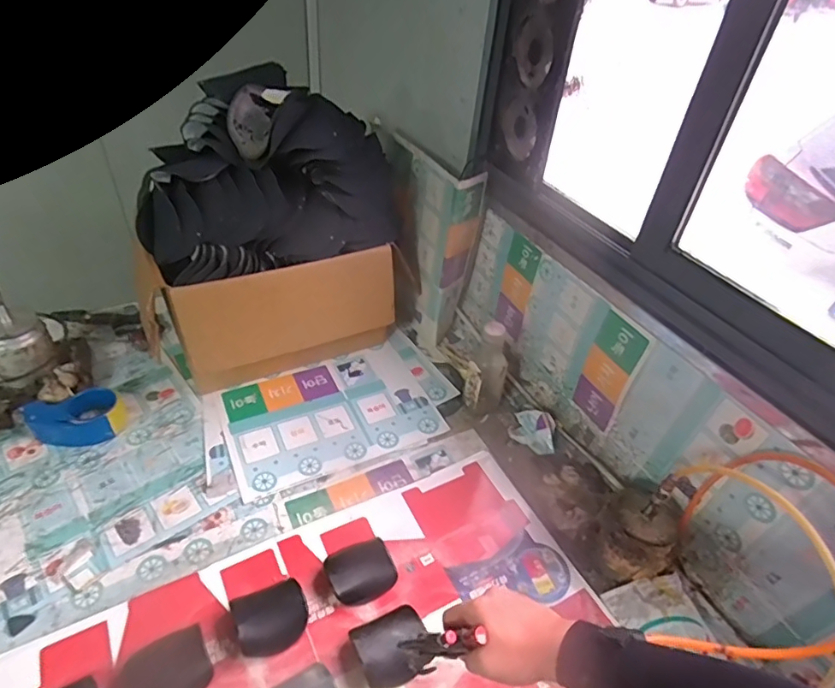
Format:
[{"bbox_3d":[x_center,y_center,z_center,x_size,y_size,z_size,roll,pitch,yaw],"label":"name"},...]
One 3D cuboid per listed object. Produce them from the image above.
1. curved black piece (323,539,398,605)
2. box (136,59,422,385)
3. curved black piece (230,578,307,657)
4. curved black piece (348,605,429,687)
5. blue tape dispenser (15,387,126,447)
[{"bbox_3d":[-0.082,0.327,0.759,0.092,0.040,0.079,-15,43,-22],"label":"curved black piece"},{"bbox_3d":[-0.259,-0.190,1.000,0.495,0.473,0.259,-18,47,-26],"label":"box"},{"bbox_3d":[-0.194,0.362,0.697,0.096,0.046,0.079,-15,45,-22],"label":"curved black piece"},{"bbox_3d":[-0.035,0.384,0.688,0.090,0.024,0.096,-21,23,-18],"label":"curved black piece"},{"bbox_3d":[-0.604,0.135,0.926,0.166,0.064,0.088,-12,42,-18],"label":"blue tape dispenser"}]

